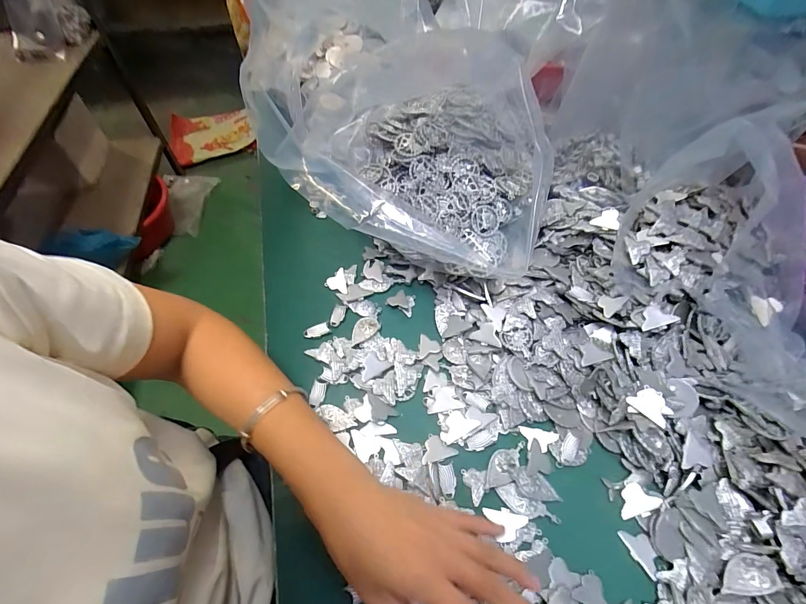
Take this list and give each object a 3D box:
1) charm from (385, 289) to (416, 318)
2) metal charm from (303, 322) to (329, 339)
[{"bbox_3d":[0.000,-0.002,0.455,0.034,0.009,0.029,24,58,16],"label":"charm"},{"bbox_3d":[-0.099,0.034,0.427,0.028,0.004,0.014,-21,58,-15],"label":"metal charm"}]

